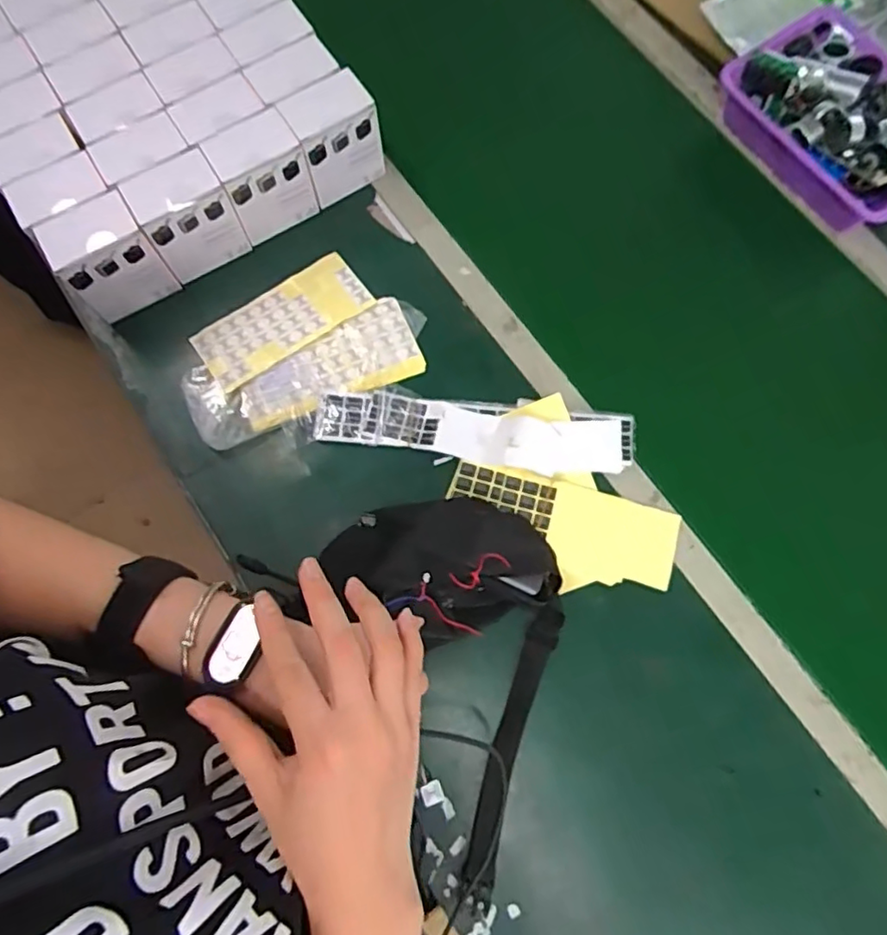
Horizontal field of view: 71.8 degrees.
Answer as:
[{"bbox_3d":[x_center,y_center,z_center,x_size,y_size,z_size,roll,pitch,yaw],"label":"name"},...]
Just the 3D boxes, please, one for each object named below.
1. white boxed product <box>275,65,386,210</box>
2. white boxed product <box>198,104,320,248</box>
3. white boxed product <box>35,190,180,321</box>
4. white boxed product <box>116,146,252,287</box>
[{"bbox_3d":[-0.140,-0.415,0.785,0.103,0.127,0.071,-30,77,-9],"label":"white boxed product"},{"bbox_3d":[-0.225,-0.358,0.766,0.102,0.124,0.073,-30,77,-9],"label":"white boxed product"},{"bbox_3d":[-0.394,-0.246,0.725,0.101,0.123,0.074,-32,77,-9],"label":"white boxed product"},{"bbox_3d":[-0.308,-0.301,0.745,0.103,0.119,0.071,-29,77,-8],"label":"white boxed product"}]

